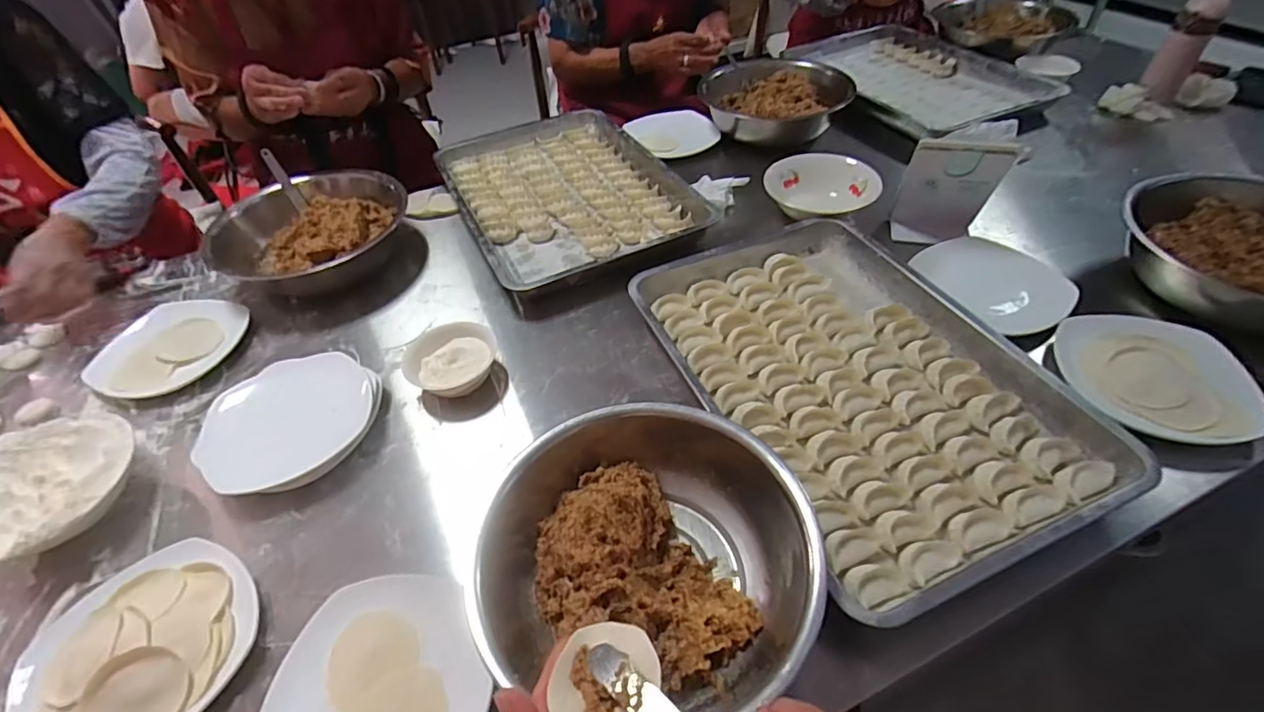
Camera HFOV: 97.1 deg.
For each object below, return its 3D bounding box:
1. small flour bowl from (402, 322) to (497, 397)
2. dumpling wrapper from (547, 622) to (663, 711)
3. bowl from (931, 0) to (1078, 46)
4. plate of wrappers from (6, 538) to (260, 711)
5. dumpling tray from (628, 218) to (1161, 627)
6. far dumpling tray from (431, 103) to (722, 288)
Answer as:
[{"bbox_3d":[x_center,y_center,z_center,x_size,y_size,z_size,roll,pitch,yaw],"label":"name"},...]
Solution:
[{"bbox_3d":[-0.222,0.003,0.692,0.096,0.047,0.101,-3,47,3],"label":"small flour bowl"},{"bbox_3d":[-0.015,0.199,0.341,0.062,0.011,0.070,8,49,13],"label":"dumpling wrapper"},{"bbox_3d":[0.842,-0.764,1.271,0.264,0.078,0.262,-2,46,2],"label":"bowl"},{"bbox_3d":[-0.430,0.252,0.483,0.175,0.034,0.182,-3,47,3],"label":"plate of wrappers"},{"bbox_3d":[0.240,0.009,0.637,0.341,0.036,0.498,-20,49,-12],"label":"dumpling tray"},{"bbox_3d":[-0.118,-0.294,0.956,0.346,0.033,0.499,-23,49,-15],"label":"far dumpling tray"}]

